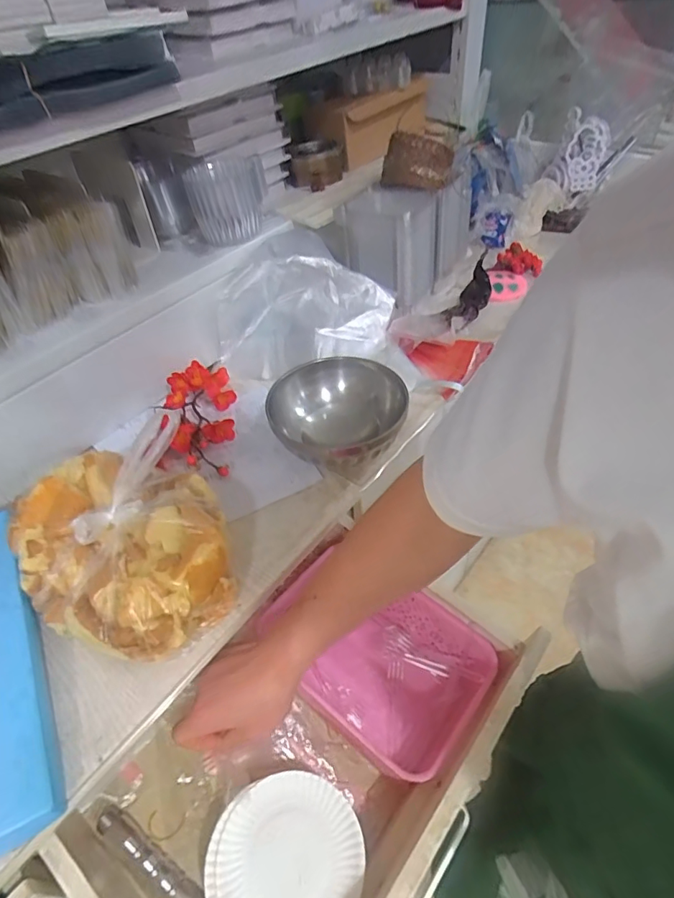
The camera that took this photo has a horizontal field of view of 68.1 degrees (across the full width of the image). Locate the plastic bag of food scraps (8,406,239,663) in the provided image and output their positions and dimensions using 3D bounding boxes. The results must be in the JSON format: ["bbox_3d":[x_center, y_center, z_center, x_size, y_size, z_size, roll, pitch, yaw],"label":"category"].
[{"bbox_3d":[-0.214,0.094,0.501,0.195,0.116,0.220,-19,48,-12],"label":"plastic bag of food scraps"}]

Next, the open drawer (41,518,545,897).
[{"bbox_3d":[-0.029,0.314,0.522,0.288,0.146,0.413,29,56,29],"label":"open drawer"}]

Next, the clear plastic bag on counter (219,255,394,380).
[{"bbox_3d":[-0.050,-0.208,0.776,0.274,0.138,0.117,-12,47,-5],"label":"clear plastic bag on counter"}]

